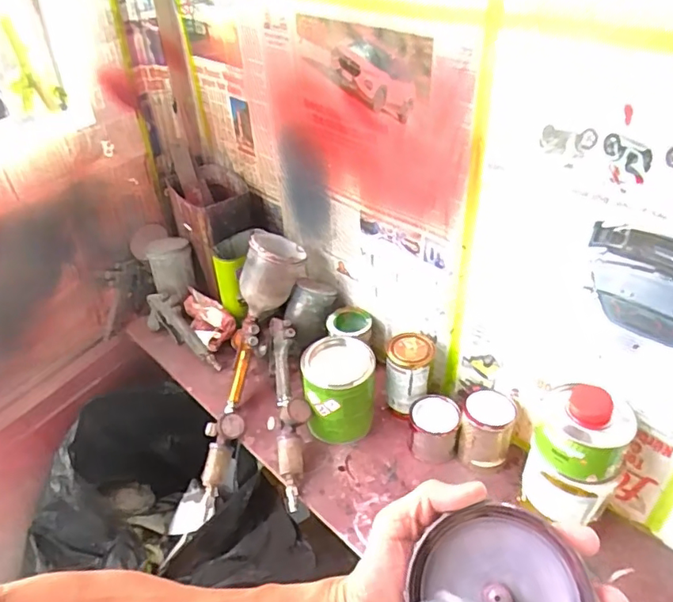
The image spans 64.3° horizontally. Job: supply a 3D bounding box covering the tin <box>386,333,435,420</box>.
[{"bbox_3d":[0.113,0.123,0.843,0.066,0.130,0.070,-1,39,1],"label":"tin"}]

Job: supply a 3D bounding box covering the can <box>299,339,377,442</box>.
[{"bbox_3d":[0.003,0.136,0.828,0.103,0.124,0.099,-1,39,1],"label":"can"}]

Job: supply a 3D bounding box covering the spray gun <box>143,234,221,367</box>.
[{"bbox_3d":[-0.307,0.012,1.011,0.109,0.099,0.273,-13,74,-14],"label":"spray gun"}]

